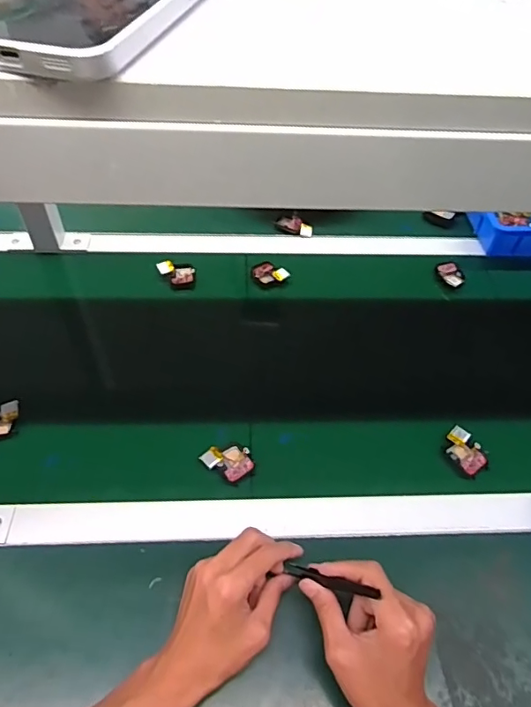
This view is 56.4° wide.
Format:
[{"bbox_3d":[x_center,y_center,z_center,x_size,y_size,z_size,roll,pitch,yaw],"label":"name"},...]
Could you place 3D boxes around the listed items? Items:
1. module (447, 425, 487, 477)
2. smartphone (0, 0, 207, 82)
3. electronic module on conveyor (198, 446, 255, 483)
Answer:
[{"bbox_3d":[0.229,0.112,0.570,0.037,0.006,0.056,-30,55,-6],"label":"module"},{"bbox_3d":[-0.080,-0.172,0.237,0.081,0.015,0.154,14,54,9],"label":"smartphone"},{"bbox_3d":[-0.040,0.118,0.549,0.055,0.009,0.039,24,50,15],"label":"electronic module on conveyor"}]

